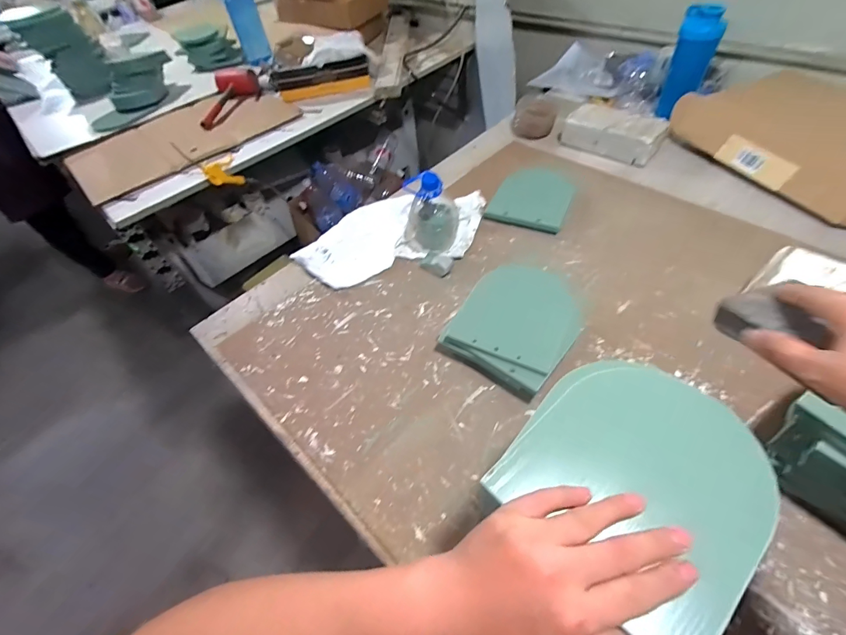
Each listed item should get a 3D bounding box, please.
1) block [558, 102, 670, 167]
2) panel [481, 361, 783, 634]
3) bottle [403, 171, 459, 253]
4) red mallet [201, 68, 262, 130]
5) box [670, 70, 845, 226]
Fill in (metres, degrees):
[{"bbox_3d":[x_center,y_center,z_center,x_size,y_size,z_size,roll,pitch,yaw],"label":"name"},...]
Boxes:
[{"bbox_3d":[0.438,-0.428,0.906,0.205,0.059,0.118,36,63,29],"label":"block"},{"bbox_3d":[0.151,0.110,0.278,0.164,0.020,0.151,-39,57,-22],"label":"panel"},{"bbox_3d":[0.018,-0.202,0.726,0.086,0.144,0.090,29,60,26],"label":"bottle"},{"bbox_3d":[-0.635,-0.730,1.312,0.137,0.090,0.302,-7,52,2],"label":"red mallet"},{"bbox_3d":[0.755,-0.378,0.772,0.252,0.156,0.427,-26,53,-14],"label":"box"}]

